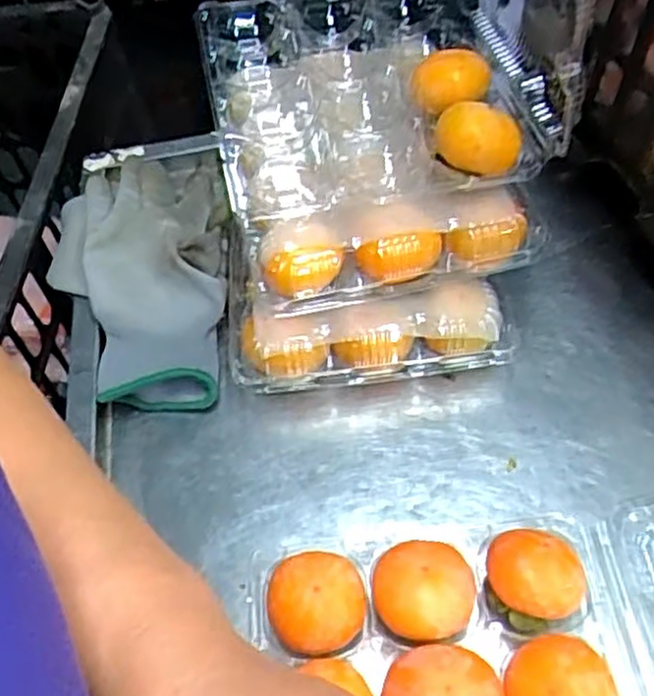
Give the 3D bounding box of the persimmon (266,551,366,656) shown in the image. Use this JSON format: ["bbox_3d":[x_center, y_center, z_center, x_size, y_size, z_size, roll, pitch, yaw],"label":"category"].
[{"bbox_3d":[-0.004,0.129,0.363,0.046,0.040,0.045,-2,53,6],"label":"persimmon"}]

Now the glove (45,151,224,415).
[{"bbox_3d":[-0.131,-0.053,0.506,0.132,0.050,0.217,-12,54,-4],"label":"glove"}]

